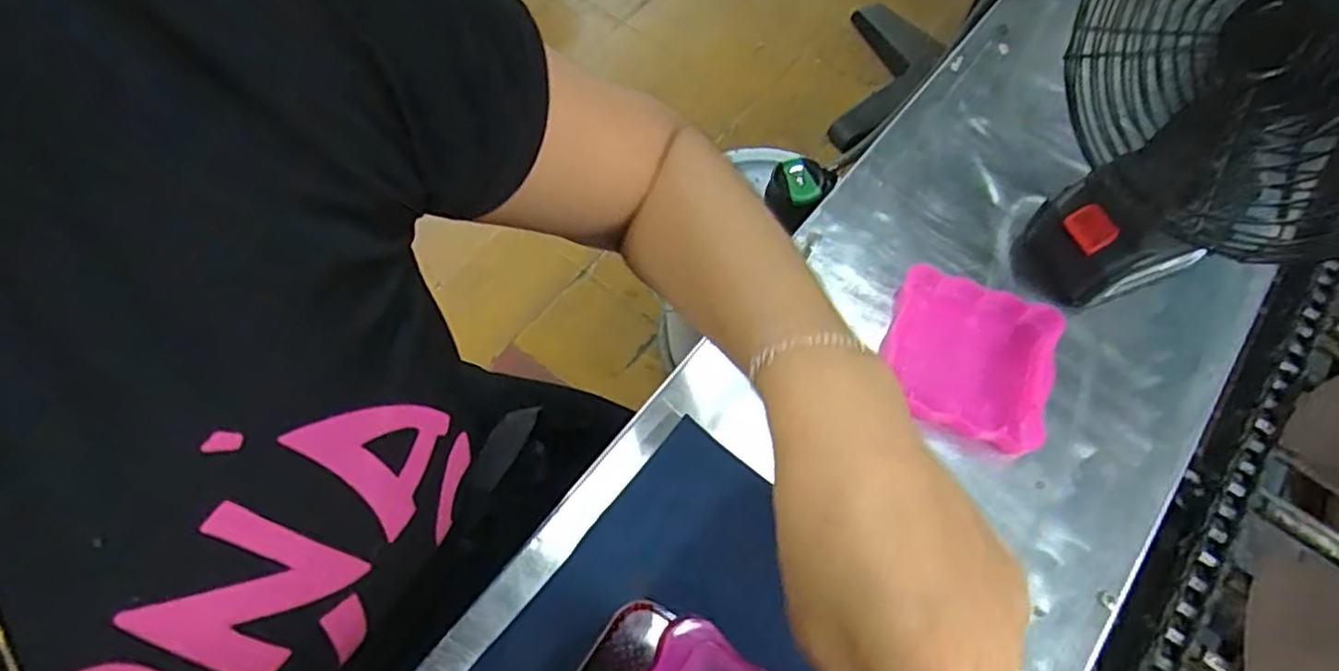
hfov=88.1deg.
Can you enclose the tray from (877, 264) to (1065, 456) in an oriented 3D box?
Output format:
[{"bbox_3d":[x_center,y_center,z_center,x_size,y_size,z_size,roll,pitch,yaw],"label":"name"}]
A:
[{"bbox_3d":[0.201,0.015,0.469,0.107,0.018,0.109,20,66,8],"label":"tray"}]

